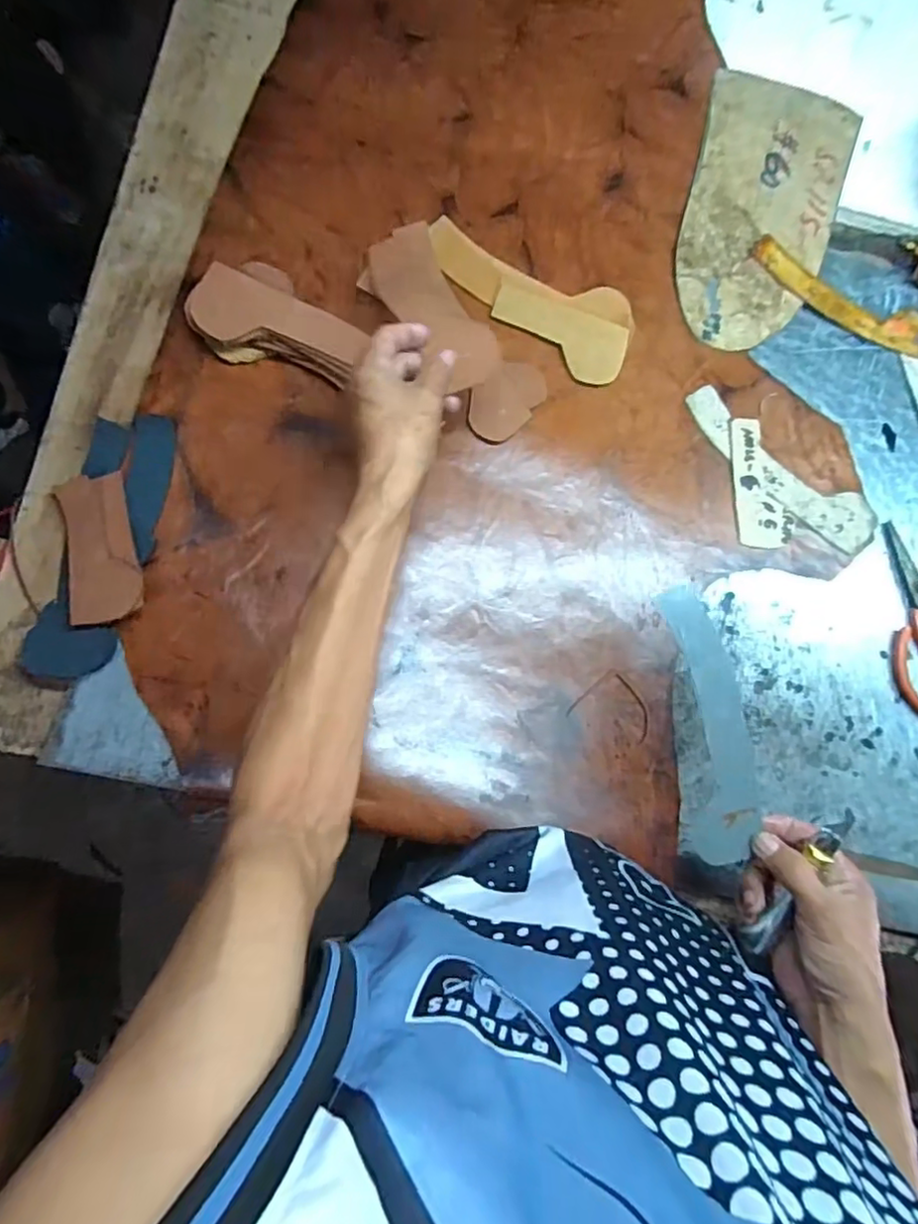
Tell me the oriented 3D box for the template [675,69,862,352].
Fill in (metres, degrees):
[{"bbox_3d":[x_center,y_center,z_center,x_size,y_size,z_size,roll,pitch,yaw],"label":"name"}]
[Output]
[{"bbox_3d":[0.296,-0.386,0.600,0.150,0.009,0.268,14,85,-4],"label":"template"}]

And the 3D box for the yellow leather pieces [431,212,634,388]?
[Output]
[{"bbox_3d":[0.062,-0.284,0.568,0.203,0.008,0.089,22,84,1],"label":"yellow leather pieces"}]

